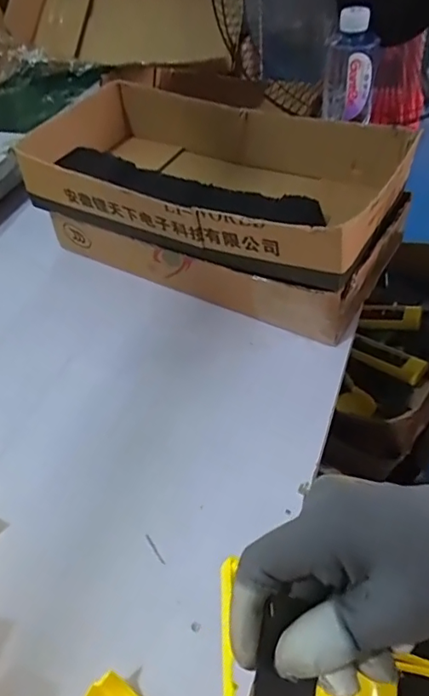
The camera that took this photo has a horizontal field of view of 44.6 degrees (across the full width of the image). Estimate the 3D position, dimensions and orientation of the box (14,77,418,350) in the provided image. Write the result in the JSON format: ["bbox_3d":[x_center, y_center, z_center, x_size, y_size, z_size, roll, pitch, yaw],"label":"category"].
[{"bbox_3d":[-0.024,-0.184,0.646,0.466,0.148,0.230,18,51,22],"label":"box"}]

